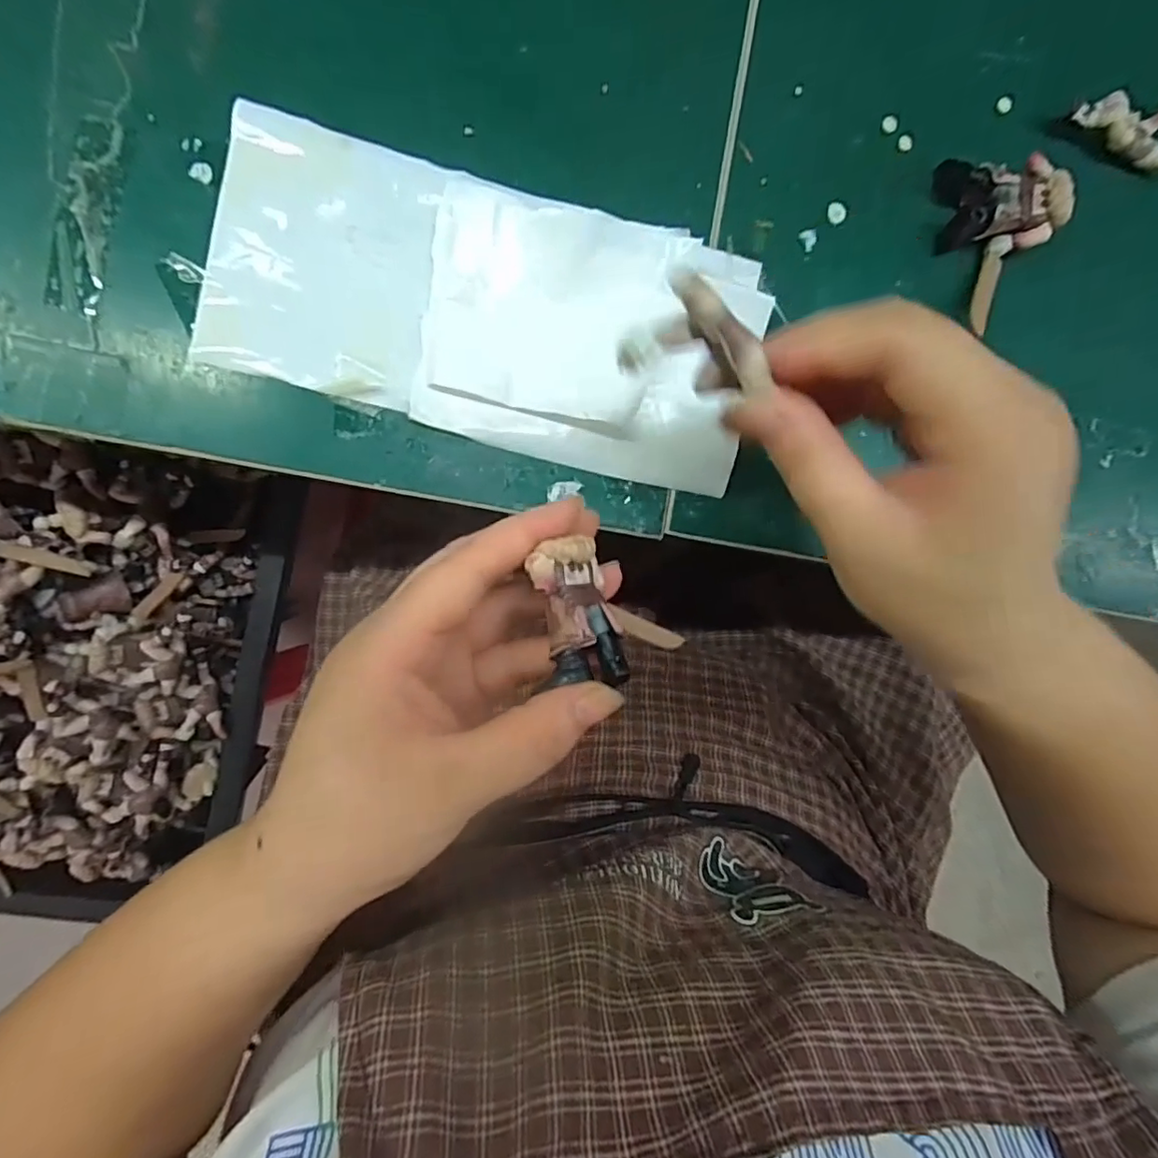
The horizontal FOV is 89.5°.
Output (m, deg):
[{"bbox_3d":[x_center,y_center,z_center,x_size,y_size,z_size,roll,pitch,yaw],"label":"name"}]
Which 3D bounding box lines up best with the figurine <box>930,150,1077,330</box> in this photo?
[{"bbox_3d":[0.189,-0.150,0.262,0.048,0.023,0.075,1,93,-10],"label":"figurine"}]

